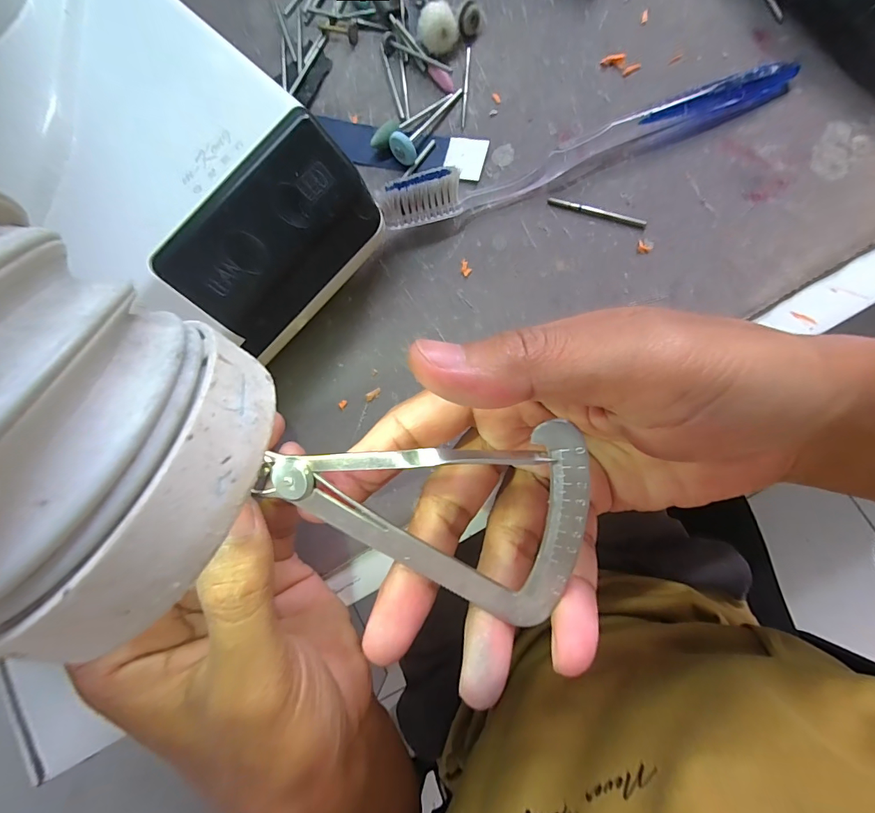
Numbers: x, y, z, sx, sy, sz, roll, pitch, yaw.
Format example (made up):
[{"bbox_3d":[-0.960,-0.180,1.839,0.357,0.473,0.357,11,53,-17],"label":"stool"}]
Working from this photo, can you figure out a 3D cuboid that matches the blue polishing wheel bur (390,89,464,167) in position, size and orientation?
[{"bbox_3d":[-0.005,-0.137,0.196,0.013,0.011,0.047,33,77,9],"label":"blue polishing wheel bur"}]

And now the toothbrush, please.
[{"bbox_3d":[0.064,-0.116,0.178,0.186,0.024,0.014,-19,82,4],"label":"toothbrush"}]

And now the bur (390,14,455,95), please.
[{"bbox_3d":[-0.008,-0.174,0.202,0.006,0.005,0.050,-35,82,2],"label":"bur"}]

